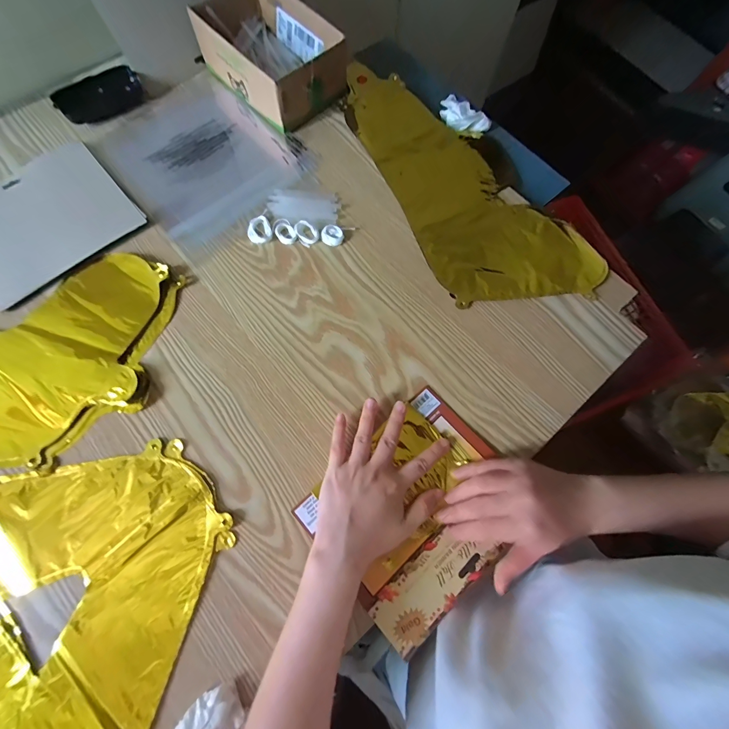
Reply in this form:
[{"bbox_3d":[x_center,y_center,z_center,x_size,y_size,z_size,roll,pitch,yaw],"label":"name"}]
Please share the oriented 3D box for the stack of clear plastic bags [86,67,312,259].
[{"bbox_3d":[-0.229,-0.293,0.476,0.214,0.017,0.254,-42,78,-13],"label":"stack of clear plastic bags"}]

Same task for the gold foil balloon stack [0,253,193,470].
[{"bbox_3d":[-0.446,-0.020,0.372,0.430,0.012,0.233,3,73,-1],"label":"gold foil balloon stack"}]

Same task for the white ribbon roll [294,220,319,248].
[{"bbox_3d":[-0.073,-0.166,0.425,0.024,0.013,0.032,-41,78,-13],"label":"white ribbon roll"}]

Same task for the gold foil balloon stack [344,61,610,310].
[{"bbox_3d":[0.124,-0.254,0.463,0.193,0.014,0.418,-25,75,-9],"label":"gold foil balloon stack"}]

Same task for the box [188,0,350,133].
[{"bbox_3d":[-0.132,-0.433,0.478,0.195,0.065,0.135,42,76,10],"label":"box"}]

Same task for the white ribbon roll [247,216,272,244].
[{"bbox_3d":[-0.132,-0.168,0.430,0.029,0.008,0.036,-17,74,-7],"label":"white ribbon roll"}]

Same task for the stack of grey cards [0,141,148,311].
[{"bbox_3d":[-0.398,-0.178,0.420,0.195,0.009,0.170,-40,78,-13],"label":"stack of grey cards"}]

